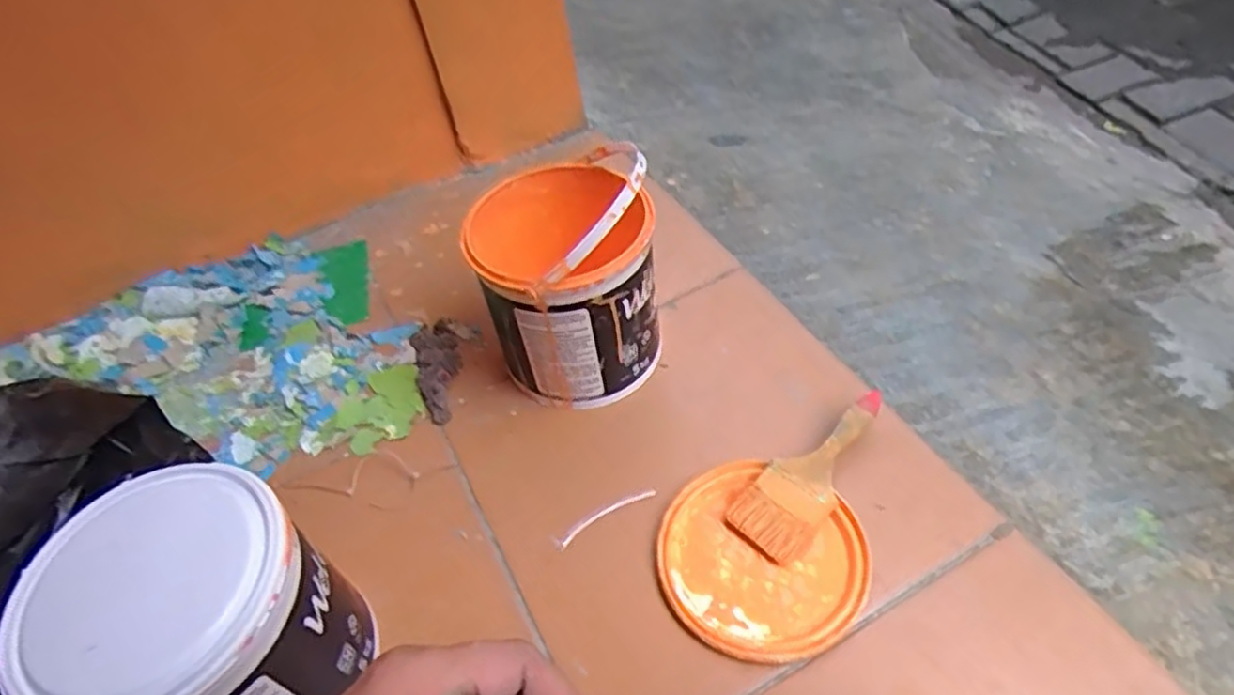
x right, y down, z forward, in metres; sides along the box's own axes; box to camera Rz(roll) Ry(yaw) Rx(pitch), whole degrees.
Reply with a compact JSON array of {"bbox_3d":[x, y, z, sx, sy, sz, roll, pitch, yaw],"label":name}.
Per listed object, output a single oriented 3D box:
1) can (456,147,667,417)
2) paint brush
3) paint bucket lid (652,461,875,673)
[{"bbox_3d":[-0.052,-0.074,0.715,0.162,0.222,0.173,-4,49,5],"label":"can"},{"bbox_3d":[0.180,0.111,0.648,0.177,0.036,0.064,-37,54,-25],"label":"paint brush"},{"bbox_3d":[0.120,0.180,0.610,0.169,0.015,0.159,-4,49,5],"label":"paint bucket lid"}]

